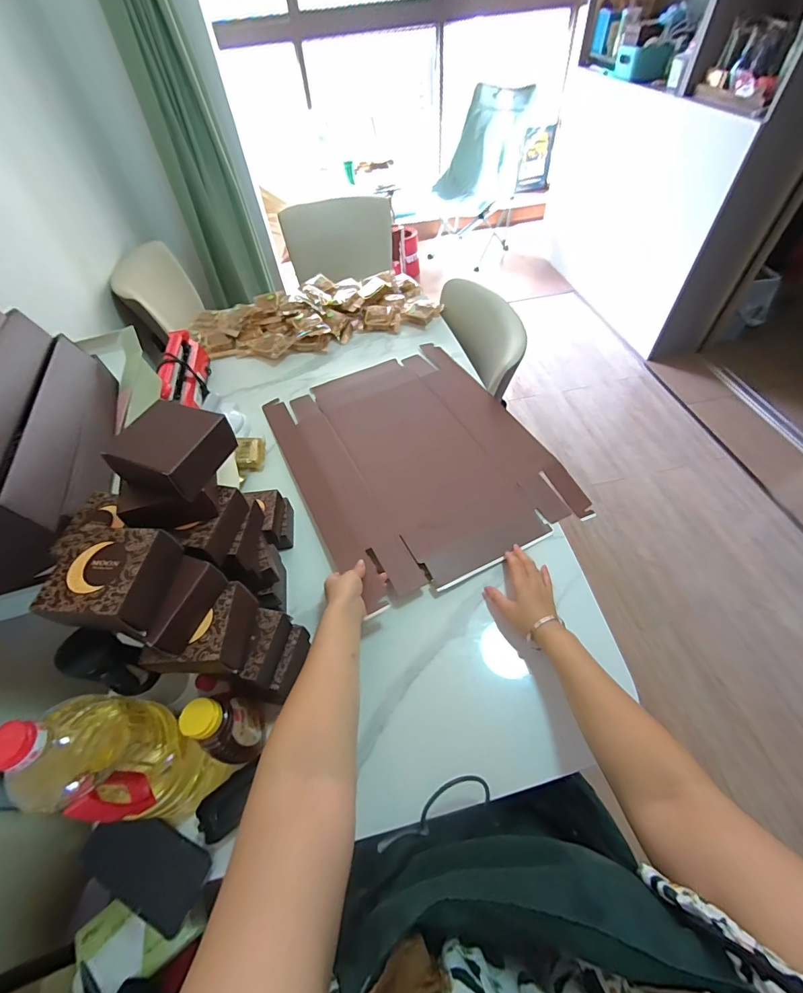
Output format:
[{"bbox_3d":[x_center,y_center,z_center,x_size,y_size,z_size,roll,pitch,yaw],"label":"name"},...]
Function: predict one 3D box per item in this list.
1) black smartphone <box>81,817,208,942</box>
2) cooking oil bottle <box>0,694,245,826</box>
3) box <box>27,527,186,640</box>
[{"bbox_3d":[-0.303,0.437,0.476,0.142,0.011,0.075,33,58,5],"label":"black smartphone"},{"bbox_3d":[-0.295,0.273,0.423,0.110,0.278,0.091,33,62,25],"label":"cooking oil bottle"},{"bbox_3d":[-0.280,0.085,0.388,0.096,0.057,0.094,-2,54,3],"label":"box"}]

